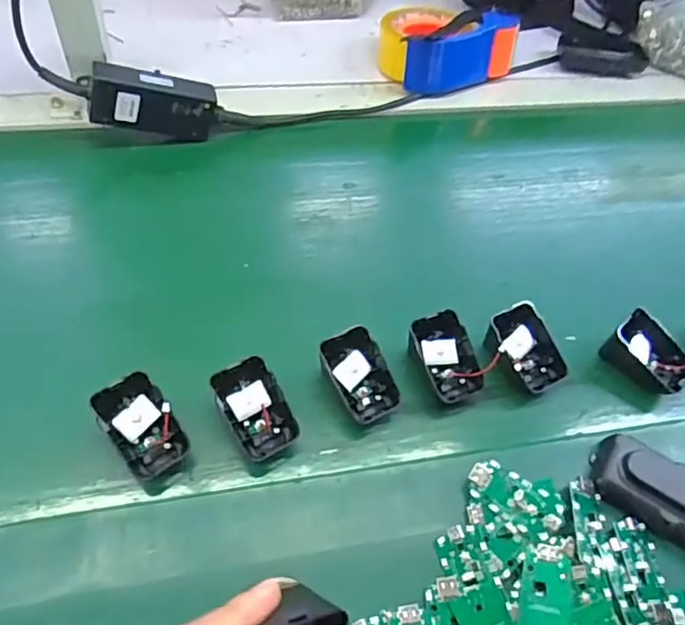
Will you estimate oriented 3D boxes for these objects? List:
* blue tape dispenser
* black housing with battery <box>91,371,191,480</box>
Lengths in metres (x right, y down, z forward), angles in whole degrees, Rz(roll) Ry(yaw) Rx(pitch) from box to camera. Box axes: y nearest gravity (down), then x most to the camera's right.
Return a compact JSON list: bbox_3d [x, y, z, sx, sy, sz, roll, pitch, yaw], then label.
[{"bbox_3d":[0.116,-0.318,0.720,0.146,0.066,0.113,-15,59,-14],"label":"blue tape dispenser"},{"bbox_3d":[-0.139,0.081,0.427,0.043,0.042,0.059,-33,64,-23],"label":"black housing with battery"}]

